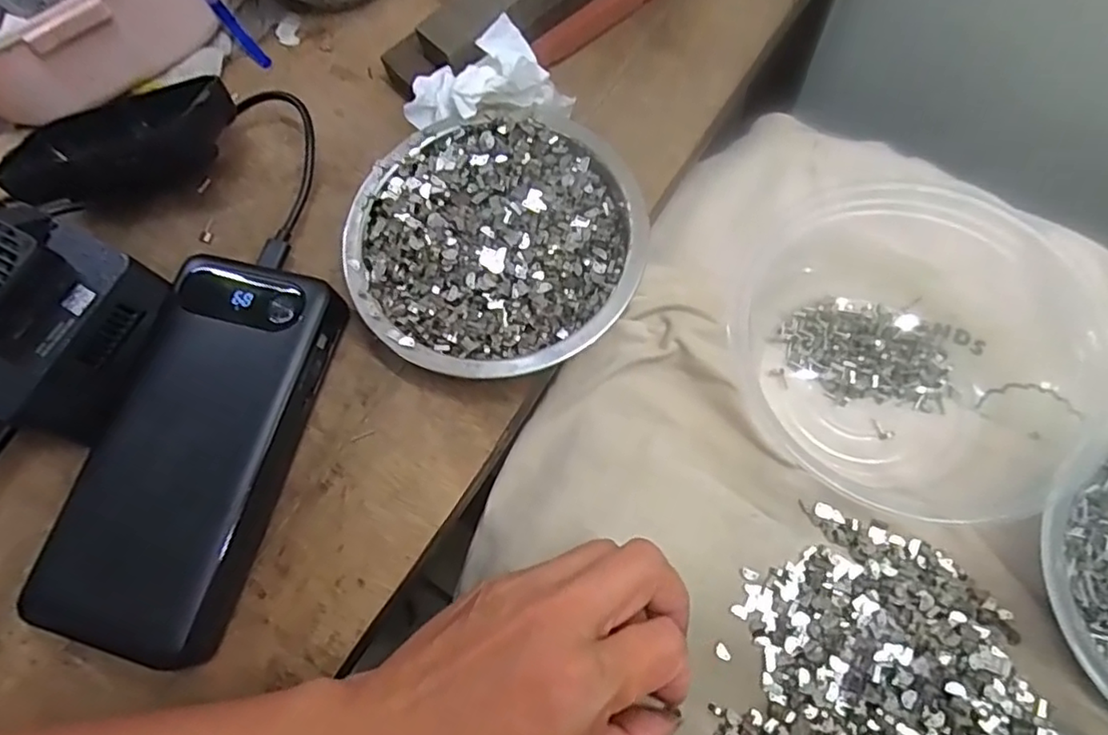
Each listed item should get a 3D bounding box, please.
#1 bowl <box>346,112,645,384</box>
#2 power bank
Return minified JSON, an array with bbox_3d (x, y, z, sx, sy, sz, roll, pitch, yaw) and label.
[{"bbox_3d":[-0.024,-0.049,0.273,0.115,0.033,0.117,-2,71,6],"label":"bowl"},{"bbox_3d":[-0.144,0.031,0.257,0.071,0.024,0.153,13,73,10],"label":"power bank"}]

